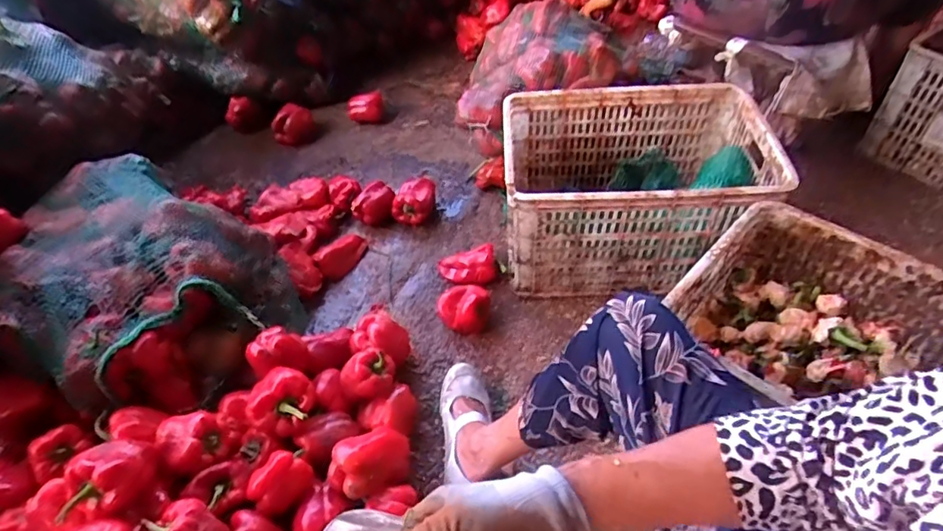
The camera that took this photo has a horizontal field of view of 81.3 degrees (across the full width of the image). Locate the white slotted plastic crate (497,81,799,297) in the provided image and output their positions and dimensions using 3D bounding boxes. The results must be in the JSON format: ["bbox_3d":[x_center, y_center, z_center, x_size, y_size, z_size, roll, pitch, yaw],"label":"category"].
[{"bbox_3d":[0.326,-0.156,1.182,0.500,0.298,0.357,0,47,4],"label":"white slotted plastic crate"}]

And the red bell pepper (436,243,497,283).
[{"bbox_3d":[-0.009,0.002,1.216,0.128,0.067,0.076,-9,47,-4],"label":"red bell pepper"}]

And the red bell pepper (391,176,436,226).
[{"bbox_3d":[-0.140,-0.160,1.354,0.091,0.092,0.089,11,49,14],"label":"red bell pepper"}]

